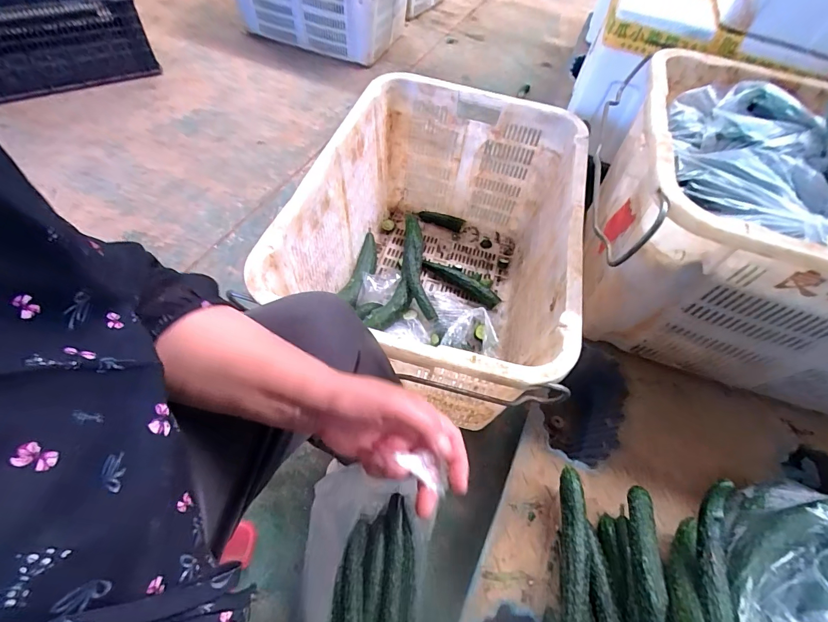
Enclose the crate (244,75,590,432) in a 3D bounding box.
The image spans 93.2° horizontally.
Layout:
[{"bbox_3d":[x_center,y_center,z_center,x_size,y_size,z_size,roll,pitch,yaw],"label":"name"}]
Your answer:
[{"bbox_3d":[0.058,-0.126,0.828,0.472,0.360,0.679,18,57,5],"label":"crate"}]

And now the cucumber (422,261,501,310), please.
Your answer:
[{"bbox_3d":[0.117,-0.073,0.983,0.216,0.037,0.036,35,60,16],"label":"cucumber"}]

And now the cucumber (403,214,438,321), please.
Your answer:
[{"bbox_3d":[0.002,-0.123,0.981,0.068,0.072,0.335,-3,58,-8],"label":"cucumber"}]

